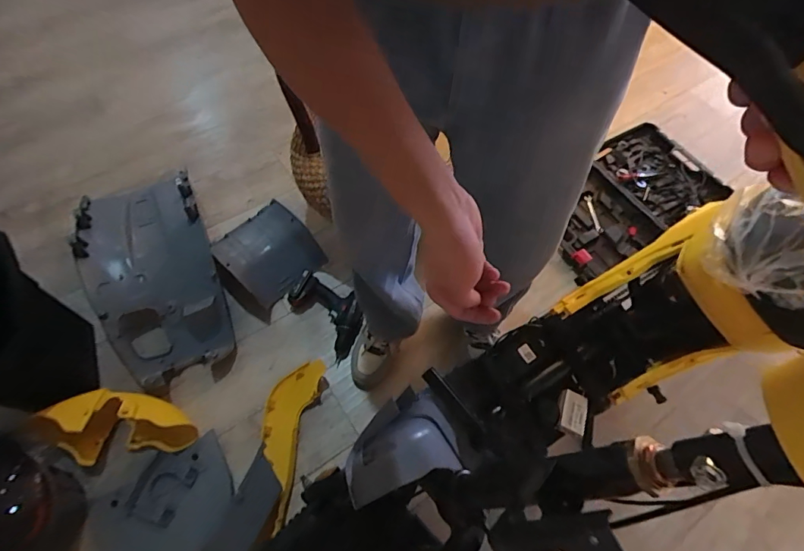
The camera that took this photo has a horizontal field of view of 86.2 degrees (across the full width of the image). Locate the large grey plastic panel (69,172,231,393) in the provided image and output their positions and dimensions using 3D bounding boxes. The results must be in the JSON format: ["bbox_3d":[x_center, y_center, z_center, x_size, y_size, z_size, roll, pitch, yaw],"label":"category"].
[{"bbox_3d":[-0.680,-0.018,1.184,0.307,0.170,0.647,-20,64,-13],"label":"large grey plastic panel"}]

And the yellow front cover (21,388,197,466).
[{"bbox_3d":[-0.652,0.340,0.976,0.338,0.120,0.153,13,60,-25],"label":"yellow front cover"}]

